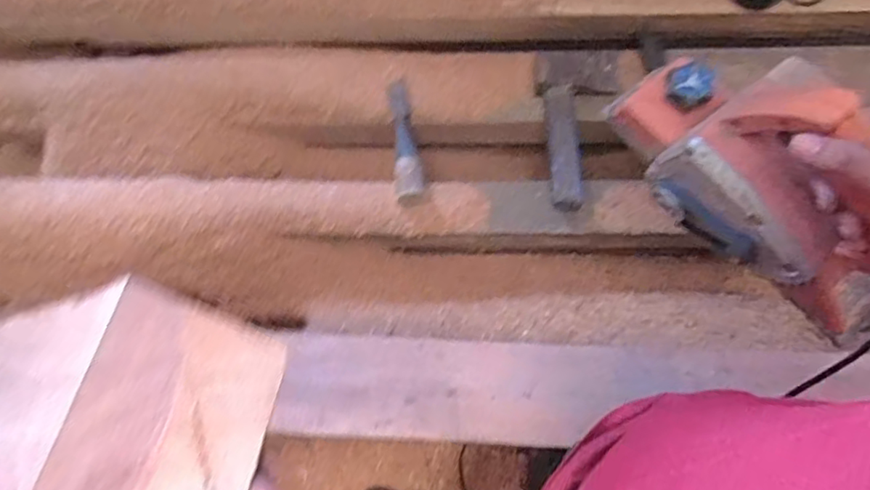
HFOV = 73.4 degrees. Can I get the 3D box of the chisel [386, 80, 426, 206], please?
[{"bbox_3d":[-0.040,-0.144,0.784,0.037,0.033,0.184,-7,68,0],"label":"chisel"}]

